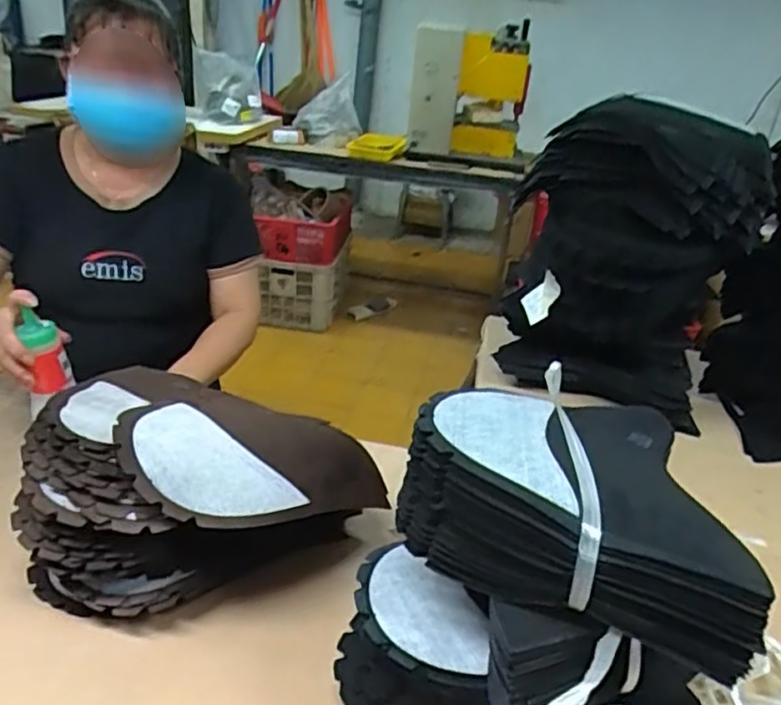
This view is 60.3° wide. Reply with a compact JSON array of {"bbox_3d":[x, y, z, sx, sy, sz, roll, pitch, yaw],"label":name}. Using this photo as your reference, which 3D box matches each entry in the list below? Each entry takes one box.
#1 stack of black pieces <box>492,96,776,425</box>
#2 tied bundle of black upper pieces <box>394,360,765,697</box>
[{"bbox_3d":[0.314,-0.118,0.909,0.291,0.373,0.148,13,28,15],"label":"stack of black pieces"},{"bbox_3d":[0.145,0.097,0.520,0.244,0.077,0.220,15,29,18],"label":"tied bundle of black upper pieces"}]

